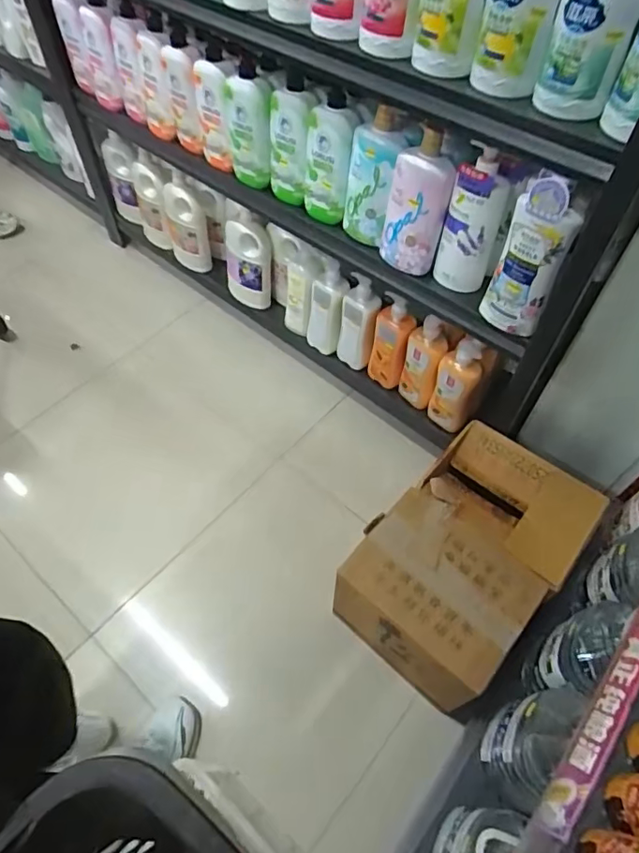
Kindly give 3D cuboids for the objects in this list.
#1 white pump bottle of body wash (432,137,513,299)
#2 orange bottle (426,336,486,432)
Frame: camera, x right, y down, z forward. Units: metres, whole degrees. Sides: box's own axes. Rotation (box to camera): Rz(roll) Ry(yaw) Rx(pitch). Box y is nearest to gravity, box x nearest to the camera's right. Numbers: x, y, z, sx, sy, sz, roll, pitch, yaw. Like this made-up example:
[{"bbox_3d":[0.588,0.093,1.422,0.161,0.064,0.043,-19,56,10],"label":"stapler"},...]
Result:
[{"bbox_3d":[0.260,-0.343,0.897,0.088,0.231,0.054,27,60,17],"label":"white pump bottle of body wash"},{"bbox_3d":[0.296,-0.088,1.158,0.085,0.234,0.070,18,57,11],"label":"orange bottle"}]

